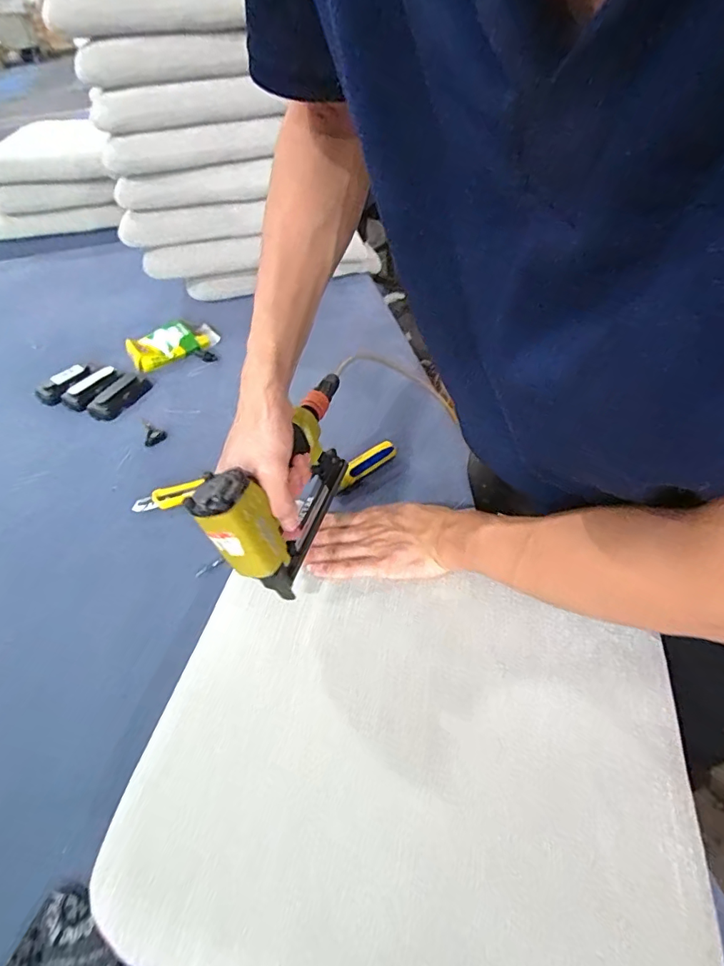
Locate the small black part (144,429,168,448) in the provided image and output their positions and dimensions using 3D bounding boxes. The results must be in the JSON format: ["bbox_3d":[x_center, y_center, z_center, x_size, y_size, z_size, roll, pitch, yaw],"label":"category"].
[{"bbox_3d":[-0.323,-0.070,0.766,0.030,0.009,0.040,-3,49,4],"label":"small black part"}]

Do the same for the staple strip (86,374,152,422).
[{"bbox_3d":[-0.409,-0.148,0.831,0.049,0.022,0.107,18,54,20],"label":"staple strip"}]

